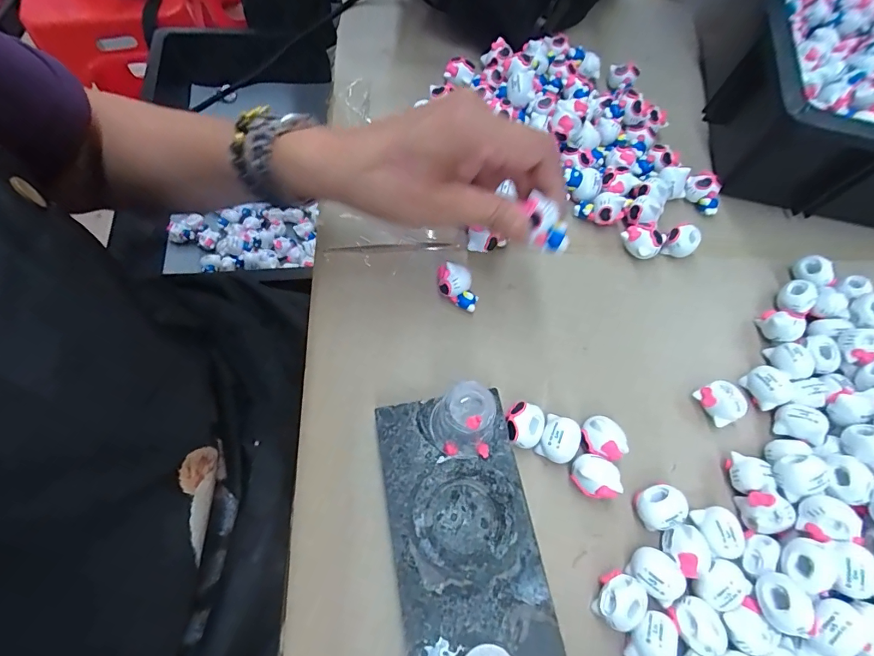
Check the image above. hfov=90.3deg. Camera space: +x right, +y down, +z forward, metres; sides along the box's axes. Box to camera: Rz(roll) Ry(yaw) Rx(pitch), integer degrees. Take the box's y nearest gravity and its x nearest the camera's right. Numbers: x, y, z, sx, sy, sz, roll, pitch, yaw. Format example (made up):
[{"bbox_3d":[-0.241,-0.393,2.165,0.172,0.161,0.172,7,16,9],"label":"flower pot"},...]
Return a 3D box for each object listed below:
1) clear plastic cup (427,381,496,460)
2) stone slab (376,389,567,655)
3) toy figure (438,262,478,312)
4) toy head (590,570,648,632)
[{"bbox_3d":[0.012,0.049,0.229,0.033,0.039,0.032,2,65,-4],"label":"clear plastic cup"},{"bbox_3d":[0.013,0.111,0.231,0.074,0.019,0.143,-8,66,-5],"label":"stone slab"},{"bbox_3d":[0.013,-0.026,0.285,0.026,0.028,0.021,6,65,-2],"label":"toy figure"},{"bbox_3d":[0.094,0.141,0.224,0.022,0.015,0.025,24,65,7],"label":"toy head"}]

